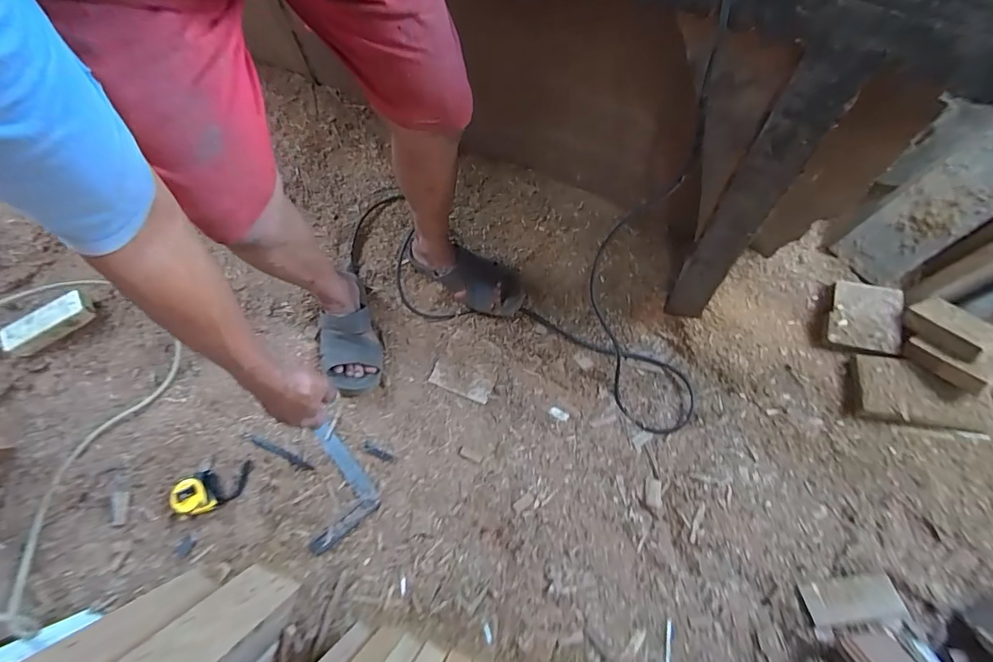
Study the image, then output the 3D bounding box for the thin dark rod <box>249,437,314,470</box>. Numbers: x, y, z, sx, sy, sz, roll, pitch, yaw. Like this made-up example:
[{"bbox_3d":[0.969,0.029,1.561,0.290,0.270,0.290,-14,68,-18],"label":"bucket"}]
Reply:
[{"bbox_3d":[-0.386,0.217,0.816,0.137,0.005,0.015,22,69,12],"label":"thin dark rod"}]

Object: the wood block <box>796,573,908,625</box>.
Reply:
[{"bbox_3d":[0.543,0.410,0.702,0.136,0.021,0.056,-8,66,-1],"label":"wood block"}]

